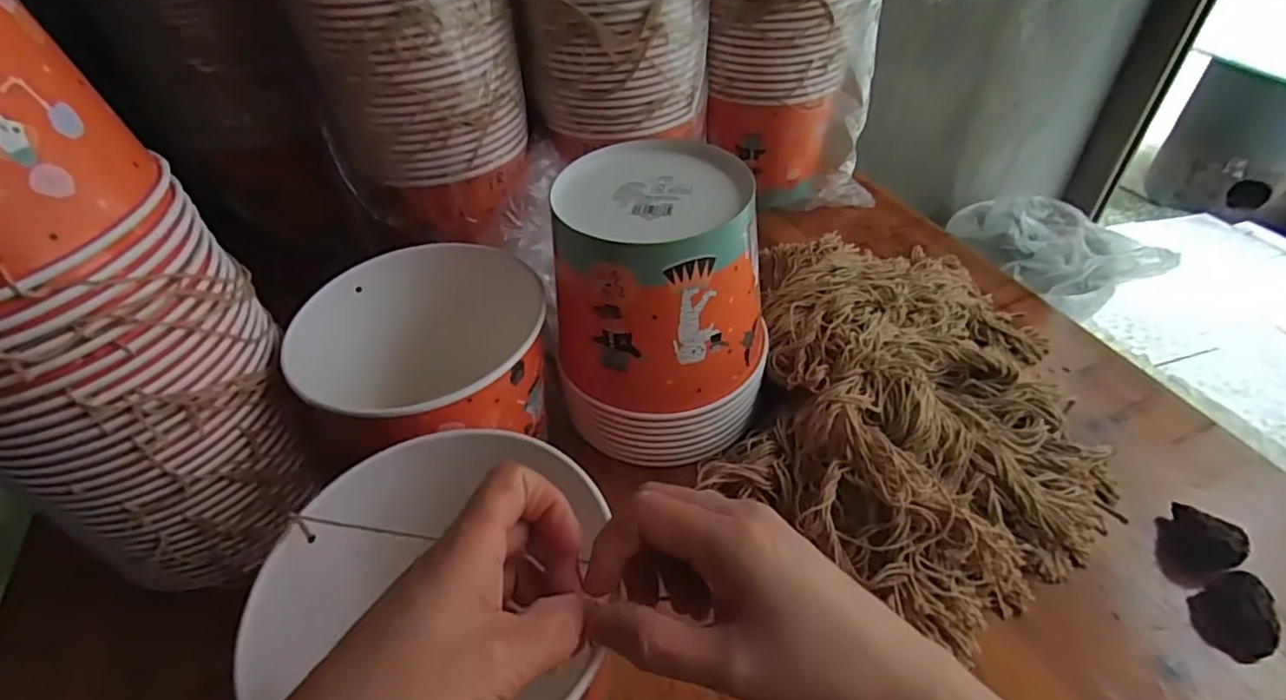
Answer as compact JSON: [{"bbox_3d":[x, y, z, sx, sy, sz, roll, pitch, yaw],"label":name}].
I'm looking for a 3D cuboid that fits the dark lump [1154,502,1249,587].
[{"bbox_3d":[0.349,0.122,0.391,0.043,0.030,0.042,-2,44,2],"label":"dark lump"}]

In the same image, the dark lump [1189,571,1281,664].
[{"bbox_3d":[0.347,0.155,0.358,0.035,0.028,0.038,-21,47,-17],"label":"dark lump"}]

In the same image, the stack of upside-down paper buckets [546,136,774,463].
[{"bbox_3d":[0.016,-0.030,0.445,0.139,0.180,0.137,4,44,8],"label":"stack of upside-down paper buckets"}]

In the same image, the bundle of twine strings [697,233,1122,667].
[{"bbox_3d":[0.201,0.040,0.457,0.267,0.077,0.345,12,46,16],"label":"bundle of twine strings"}]

